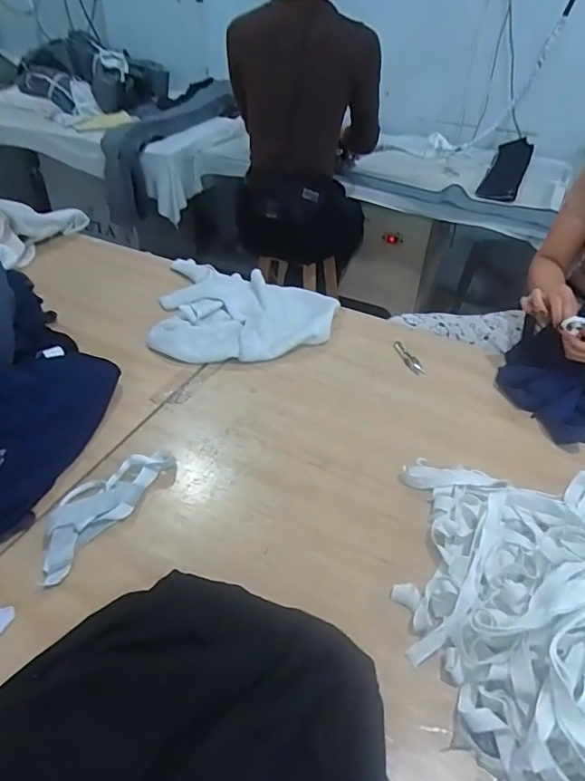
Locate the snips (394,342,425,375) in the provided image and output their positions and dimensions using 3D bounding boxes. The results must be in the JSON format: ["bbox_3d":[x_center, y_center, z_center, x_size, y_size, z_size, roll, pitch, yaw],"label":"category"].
[{"bbox_3d":[0.230,-0.067,1.028,0.030,0.006,0.112,-8,42,-12],"label":"snips"}]

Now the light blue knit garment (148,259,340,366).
[{"bbox_3d":[-0.099,-0.179,1.116,0.380,0.041,0.361,1,40,-1],"label":"light blue knit garment"}]

